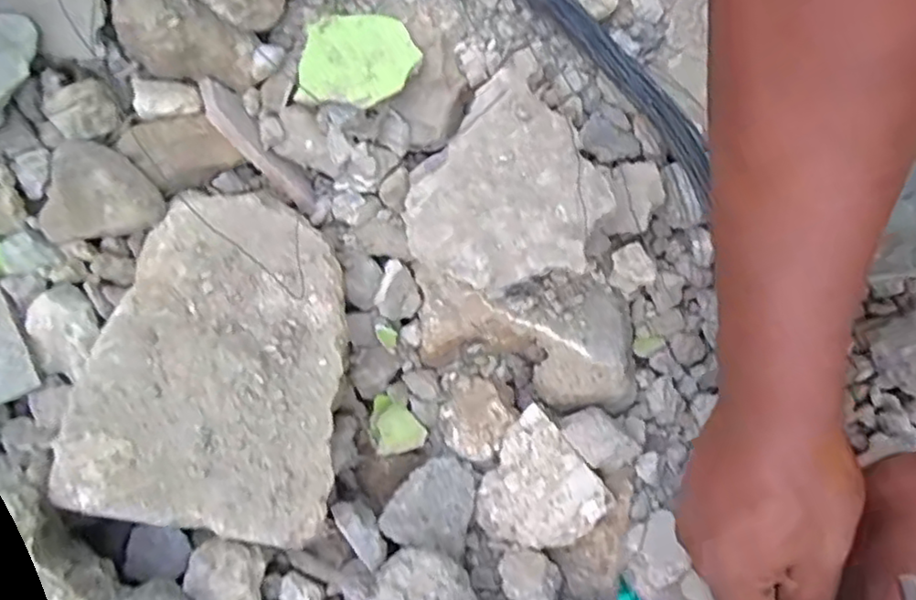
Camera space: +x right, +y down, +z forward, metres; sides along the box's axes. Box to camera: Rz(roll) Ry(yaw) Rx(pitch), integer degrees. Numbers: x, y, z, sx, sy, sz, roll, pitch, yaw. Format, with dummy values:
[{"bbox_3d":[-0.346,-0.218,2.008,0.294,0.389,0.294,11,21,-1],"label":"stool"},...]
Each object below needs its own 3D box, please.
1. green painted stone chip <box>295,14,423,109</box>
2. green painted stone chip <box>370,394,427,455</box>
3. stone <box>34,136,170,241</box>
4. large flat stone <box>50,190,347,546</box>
[{"bbox_3d":[-0.063,-0.154,0.414,0.071,0.007,0.065,7,74,-2],"label":"green painted stone chip"},{"bbox_3d":[-0.043,0.083,0.441,0.033,0.012,0.041,-15,60,-12],"label":"green painted stone chip"},{"bbox_3d":[-0.222,-0.068,0.399,0.073,0.030,0.056,-9,89,10],"label":"stone"},{"bbox_3d":[-0.131,0.032,0.382,0.131,0.050,0.193,14,67,-11],"label":"large flat stone"}]

